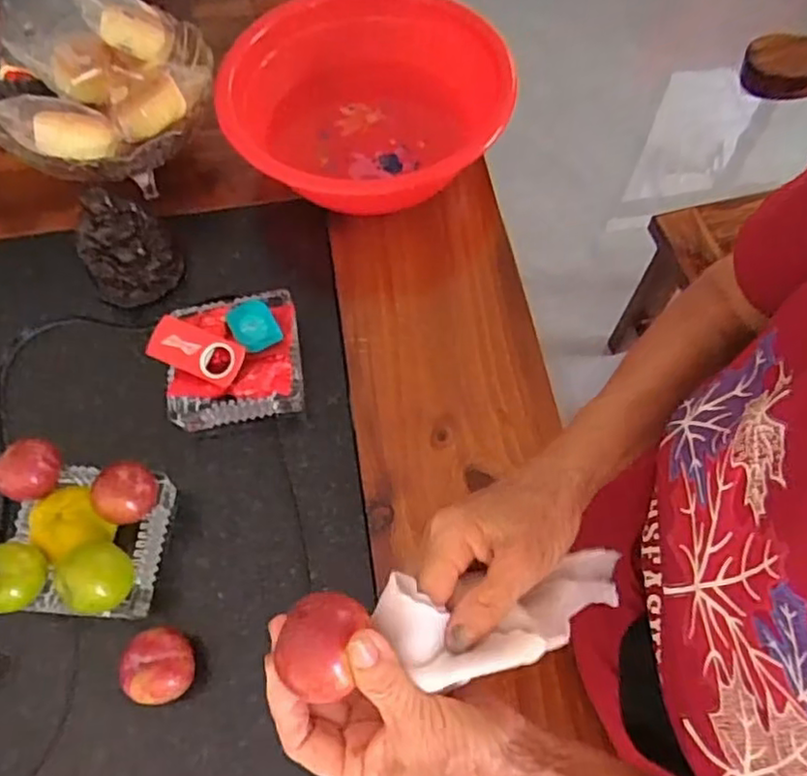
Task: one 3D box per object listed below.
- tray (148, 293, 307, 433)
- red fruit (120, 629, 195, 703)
[{"bbox_3d":[-0.165,-0.028,0.624,0.134,0.057,0.121,-8,63,-2],"label":"tray"},{"bbox_3d":[-0.188,0.217,0.516,0.048,0.044,0.052,-1,63,2],"label":"red fruit"}]

